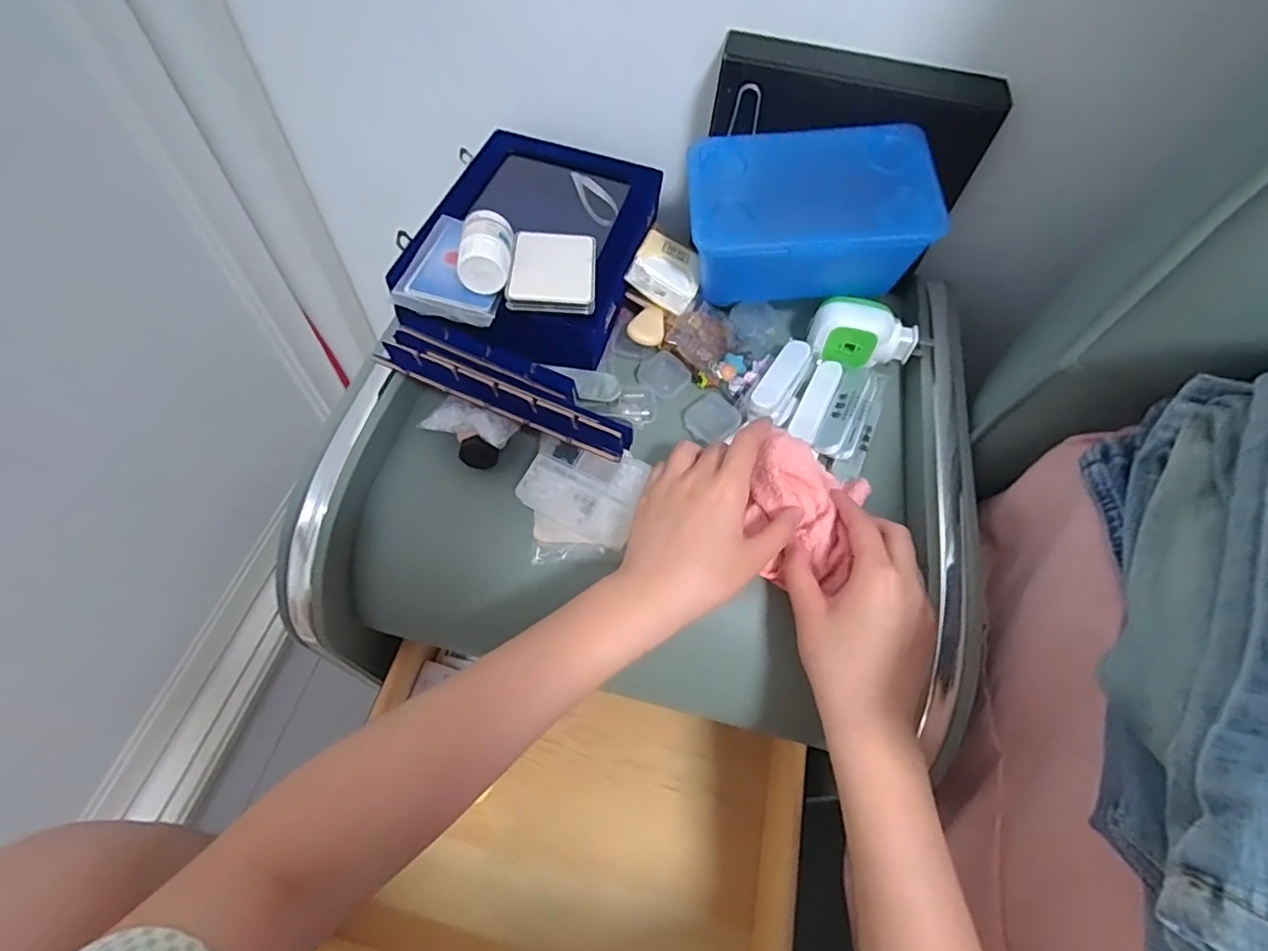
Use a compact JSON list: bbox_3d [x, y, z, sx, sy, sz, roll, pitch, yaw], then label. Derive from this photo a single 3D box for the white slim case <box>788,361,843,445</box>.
[{"bbox_3d":[0.141,-0.059,0.436,0.020,0.010,0.082,26,61,12],"label":"white slim case"}]

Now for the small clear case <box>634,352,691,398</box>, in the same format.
[{"bbox_3d":[0.023,-0.080,0.445,0.038,0.006,0.039,39,64,18],"label":"small clear case"}]

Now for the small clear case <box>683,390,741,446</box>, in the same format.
[{"bbox_3d":[0.060,-0.043,0.429,0.037,0.006,0.040,38,64,18],"label":"small clear case"}]

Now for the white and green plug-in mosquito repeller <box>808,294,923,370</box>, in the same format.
[{"bbox_3d":[0.180,-0.111,0.442,0.079,0.041,0.031,18,60,8],"label":"white and green plug-in mosquito repeller"}]

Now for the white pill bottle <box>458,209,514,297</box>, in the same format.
[{"bbox_3d":[-0.098,-0.148,0.373,0.030,0.028,0.049,0,59,-3],"label":"white pill bottle"}]

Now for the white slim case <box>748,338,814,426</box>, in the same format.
[{"bbox_3d":[0.114,-0.071,0.432,0.029,0.022,0.093,29,61,13],"label":"white slim case"}]

